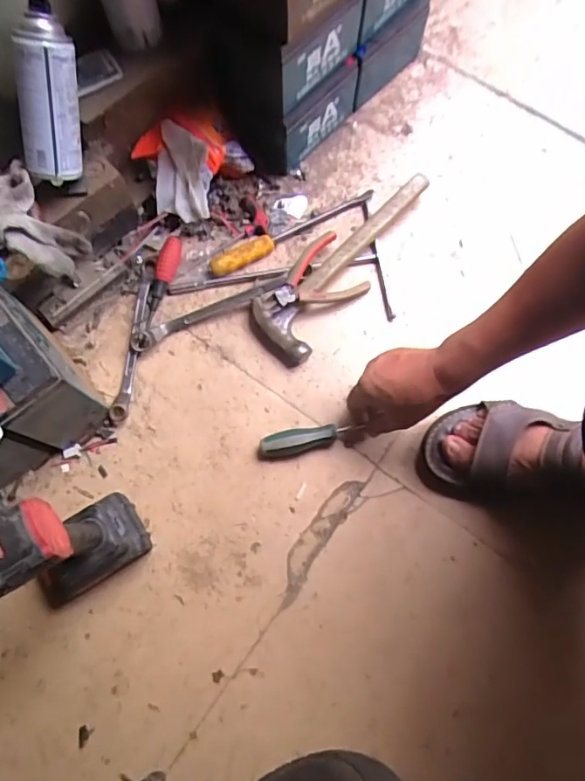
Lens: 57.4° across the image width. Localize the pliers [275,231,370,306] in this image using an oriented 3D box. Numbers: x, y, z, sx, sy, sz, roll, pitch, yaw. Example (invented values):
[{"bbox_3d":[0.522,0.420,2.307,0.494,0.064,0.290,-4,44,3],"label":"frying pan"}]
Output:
[{"bbox_3d":[0.032,-0.144,0.704,0.129,0.041,0.095,-39,77,-10],"label":"pliers"}]

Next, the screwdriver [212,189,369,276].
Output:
[{"bbox_3d":[0.003,-0.225,0.751,0.256,0.024,0.033,-26,76,-7],"label":"screwdriver"}]

